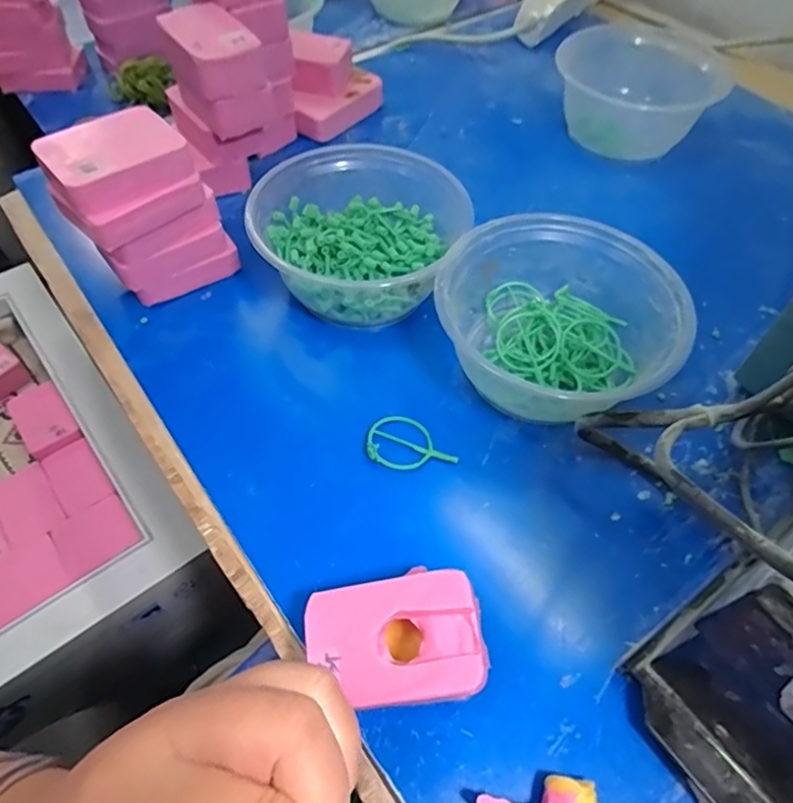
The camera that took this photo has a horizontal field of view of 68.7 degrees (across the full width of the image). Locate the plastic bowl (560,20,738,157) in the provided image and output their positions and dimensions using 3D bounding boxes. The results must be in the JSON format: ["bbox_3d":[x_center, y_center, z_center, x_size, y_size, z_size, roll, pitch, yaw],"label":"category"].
[{"bbox_3d":[0.205,-0.274,0.503,0.127,0.061,0.120,17,56,12],"label":"plastic bowl"}]

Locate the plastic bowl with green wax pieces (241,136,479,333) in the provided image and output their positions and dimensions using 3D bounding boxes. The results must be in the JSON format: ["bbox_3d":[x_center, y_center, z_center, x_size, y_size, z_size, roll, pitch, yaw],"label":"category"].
[{"bbox_3d":[-0.023,-0.108,0.383,0.122,0.062,0.133,0,54,0],"label":"plastic bowl with green wax pieces"}]

